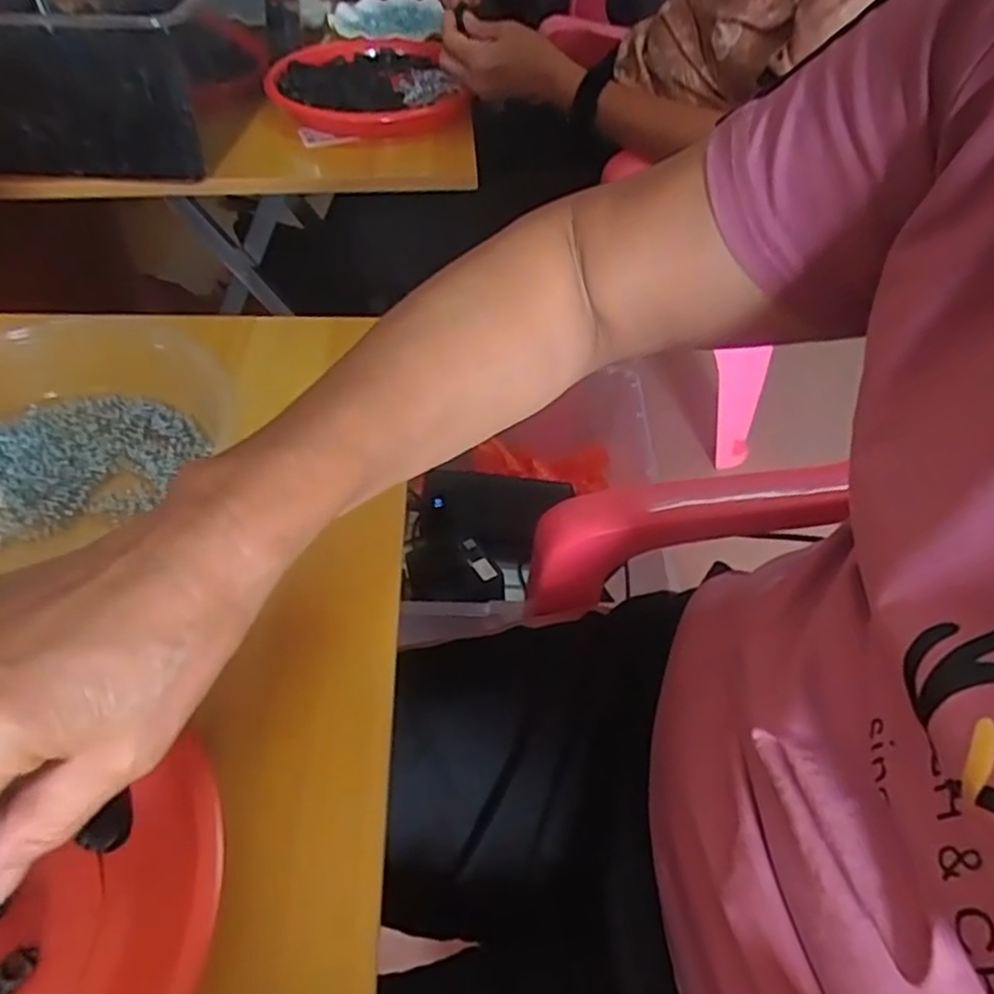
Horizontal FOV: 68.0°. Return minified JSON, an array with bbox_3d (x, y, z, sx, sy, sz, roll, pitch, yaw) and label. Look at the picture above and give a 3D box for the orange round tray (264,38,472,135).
[{"bbox_3d":[-0.154,-0.487,0.860,0.212,0.038,0.263,-2,48,-5],"label":"orange round tray"}]

